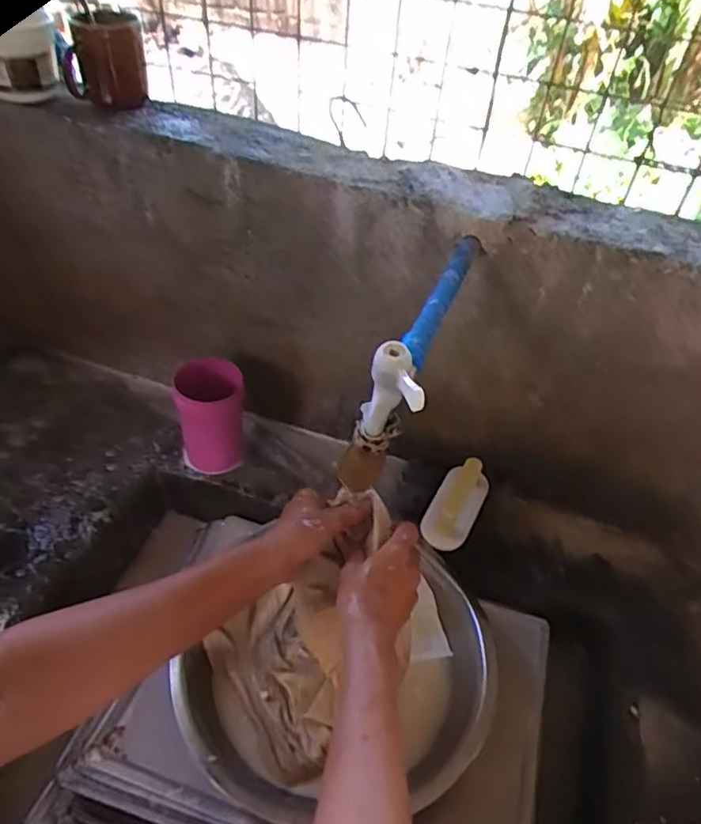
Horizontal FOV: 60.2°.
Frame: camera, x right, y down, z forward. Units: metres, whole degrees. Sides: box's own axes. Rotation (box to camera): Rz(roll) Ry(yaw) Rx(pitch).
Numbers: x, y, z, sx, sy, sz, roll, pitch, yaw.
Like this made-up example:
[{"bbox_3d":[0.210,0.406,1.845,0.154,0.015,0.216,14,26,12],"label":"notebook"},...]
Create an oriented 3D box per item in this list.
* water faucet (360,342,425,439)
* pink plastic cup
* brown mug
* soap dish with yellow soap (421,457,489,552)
[{"bbox_3d":[0.029,-0.005,0.457,0.032,0.076,0.051,-3,46,-8],"label":"water faucet"},{"bbox_3d":[-0.185,0.008,0.807,0.085,0.129,0.084,-2,46,-7],"label":"pink plastic cup"},{"bbox_3d":[-0.275,-0.392,0.672,0.089,0.099,0.088,-11,48,-15],"label":"brown mug"},{"bbox_3d":[0.134,0.116,0.770,0.060,0.052,0.125,23,62,16],"label":"soap dish with yellow soap"}]

